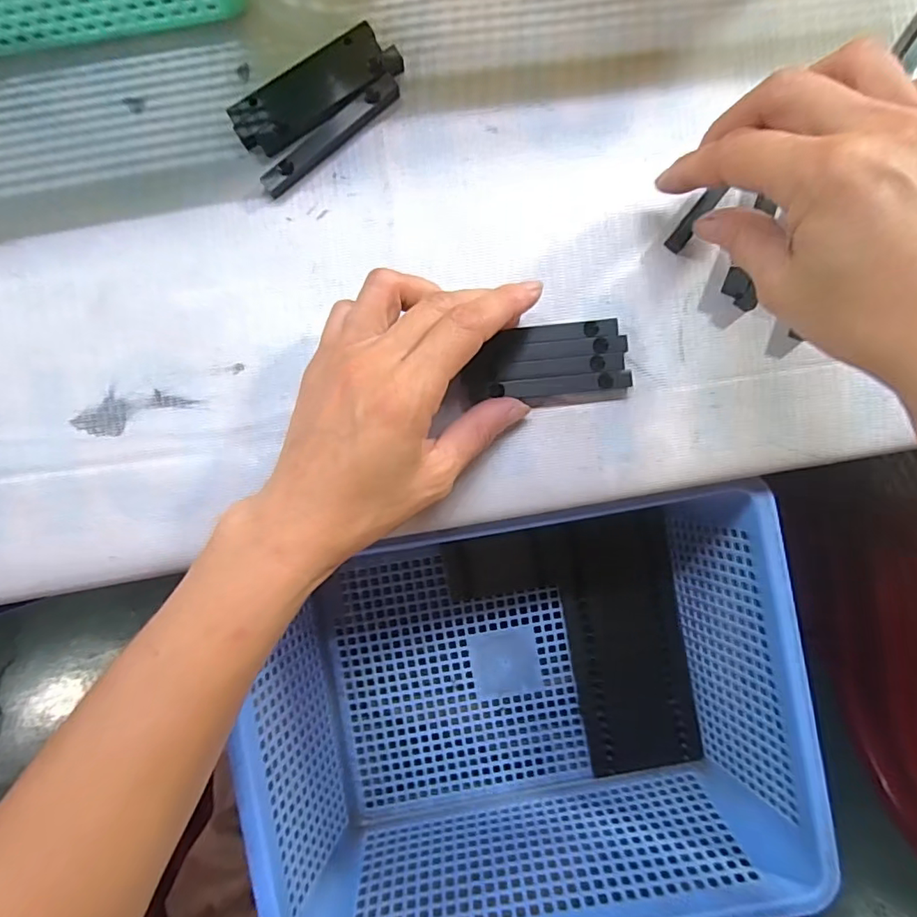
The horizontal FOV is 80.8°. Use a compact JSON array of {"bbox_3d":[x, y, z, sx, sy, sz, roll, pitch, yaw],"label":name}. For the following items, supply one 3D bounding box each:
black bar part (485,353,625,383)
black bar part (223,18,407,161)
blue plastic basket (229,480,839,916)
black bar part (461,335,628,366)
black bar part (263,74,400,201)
[{"bbox_3d":[0.045,-0.042,0.251,0.064,0.004,0.009,-5,93,2],"label":"black bar part"},{"bbox_3d":[-0.066,-0.169,0.247,0.079,0.009,0.028,-33,93,2],"label":"black bar part"},{"bbox_3d":[0.037,0.147,0.332,0.297,0.108,0.220,-10,93,1],"label":"blue plastic basket"},{"bbox_3d":[0.042,-0.050,0.251,0.072,0.007,0.009,-6,93,1],"label":"black bar part"},{"bbox_3d":[-0.059,-0.148,0.248,0.075,0.006,0.011,-39,92,2],"label":"black bar part"}]

